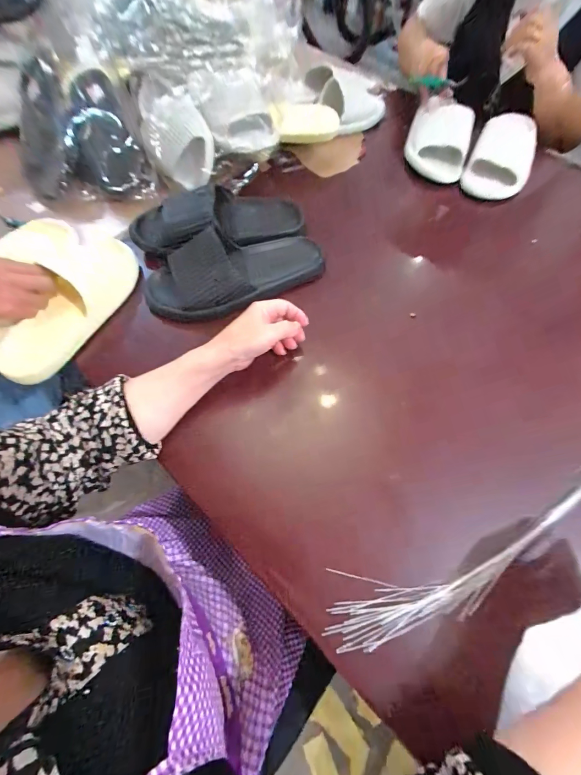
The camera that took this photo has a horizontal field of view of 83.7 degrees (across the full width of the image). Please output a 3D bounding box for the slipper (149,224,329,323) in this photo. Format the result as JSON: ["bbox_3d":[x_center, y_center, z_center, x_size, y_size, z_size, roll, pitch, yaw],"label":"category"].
[{"bbox_3d":[-0.084,-0.181,0.499,0.270,0.054,0.115,-18,66,-9],"label":"slipper"}]

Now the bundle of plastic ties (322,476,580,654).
[{"bbox_3d":[0.247,0.165,0.365,0.450,0.013,0.080,-20,67,-10],"label":"bundle of plastic ties"}]

